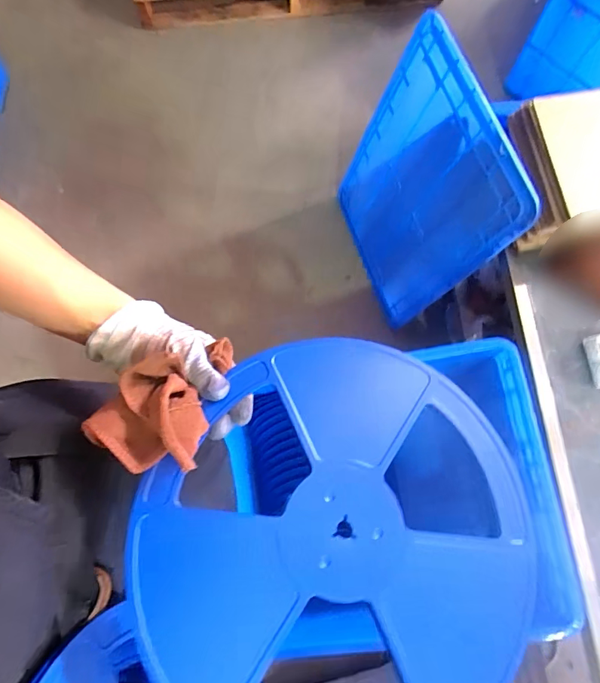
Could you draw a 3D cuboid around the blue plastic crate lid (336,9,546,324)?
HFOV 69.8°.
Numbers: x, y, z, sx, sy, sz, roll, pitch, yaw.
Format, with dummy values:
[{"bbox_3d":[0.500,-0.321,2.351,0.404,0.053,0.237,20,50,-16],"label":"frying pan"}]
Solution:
[{"bbox_3d":[0.272,-0.353,1.063,0.050,0.583,0.490,-16,76,-18],"label":"blue plastic crate lid"}]

